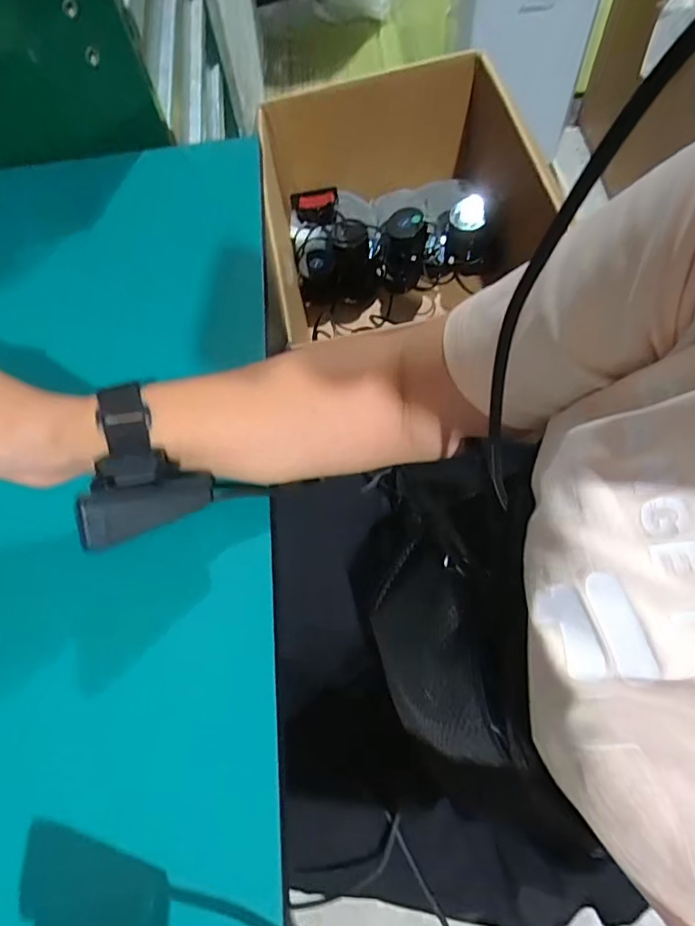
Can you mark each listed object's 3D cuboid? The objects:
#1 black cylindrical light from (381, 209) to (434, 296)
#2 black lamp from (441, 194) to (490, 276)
[{"bbox_3d":[0.104,-0.400,0.976,0.090,0.124,0.079,10,64,9],"label":"black cylindrical light"},{"bbox_3d":[0.221,-0.412,0.966,0.083,0.134,0.070,1,63,4],"label":"black lamp"}]

